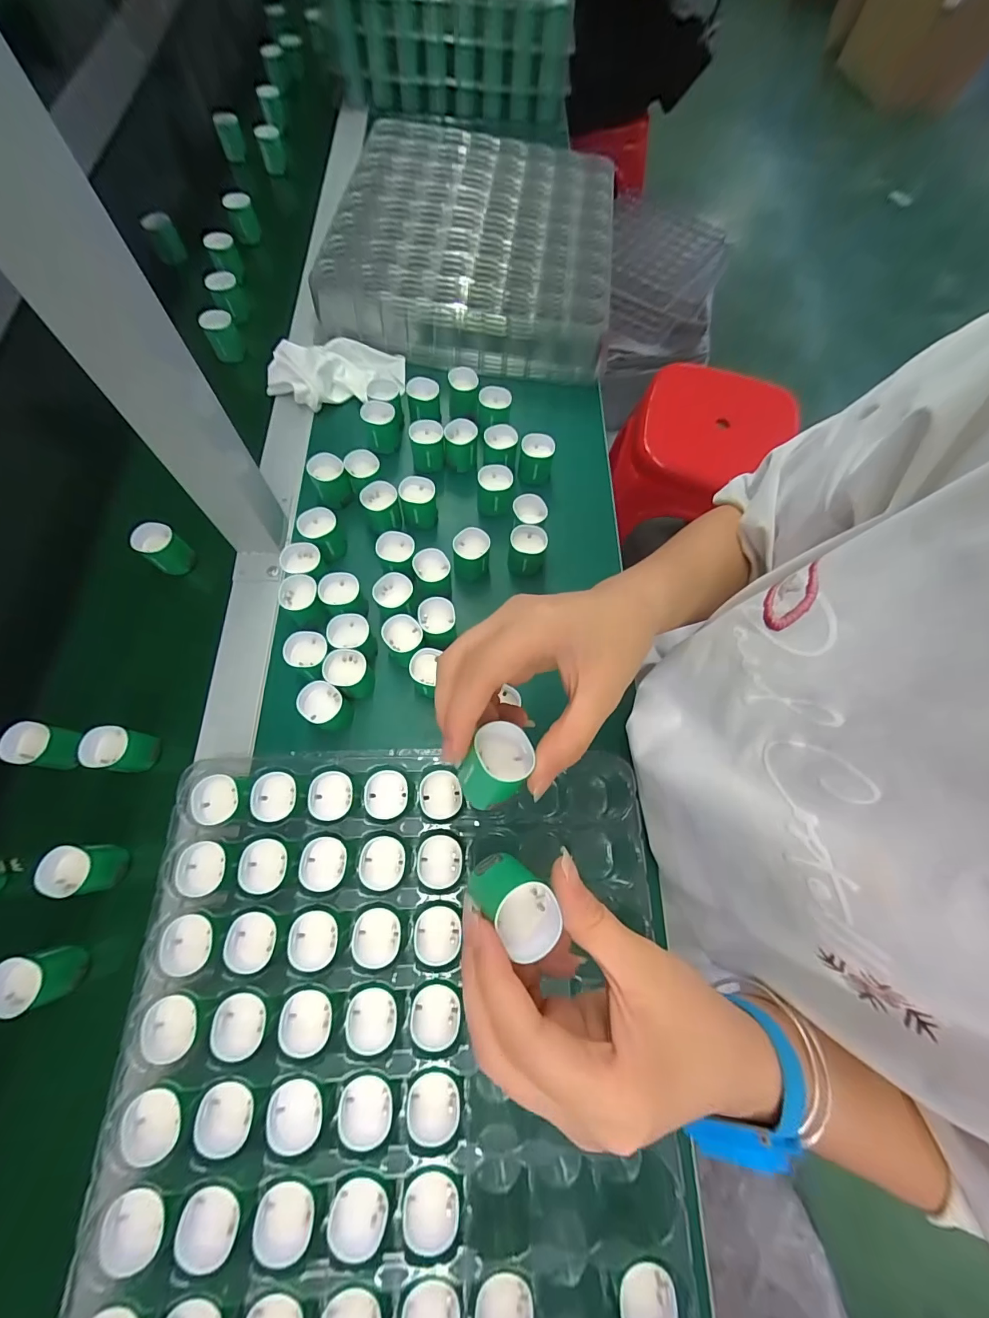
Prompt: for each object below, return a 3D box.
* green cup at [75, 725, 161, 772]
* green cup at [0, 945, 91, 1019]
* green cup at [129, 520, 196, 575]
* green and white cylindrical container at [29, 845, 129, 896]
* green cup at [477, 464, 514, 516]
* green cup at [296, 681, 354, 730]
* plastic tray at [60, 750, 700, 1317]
[{"bbox_3d":[-0.261,0.063,0.310,0.025,0.038,0.027,4,69,-3],"label":"green cup"},{"bbox_3d":[-0.271,0.189,0.262,0.029,0.034,0.029,1,69,-4],"label":"green cup"},{"bbox_3d":[-0.274,-0.092,0.368,0.030,0.035,0.028,1,69,-4],"label":"green cup"},{"bbox_3d":[-0.263,0.134,0.283,0.031,0.035,0.029,1,69,-4],"label":"green and white cylindrical container"},{"bbox_3d":[0.001,-0.147,0.396,0.030,0.037,0.032,1,69,-4],"label":"green cup"},{"bbox_3d":[-0.122,0.036,0.323,0.024,0.043,0.027,32,70,8],"label":"green cup"},{"bbox_3d":[-0.049,0.219,0.244,0.286,0.032,0.320,1,69,-4],"label":"plastic tray"}]

